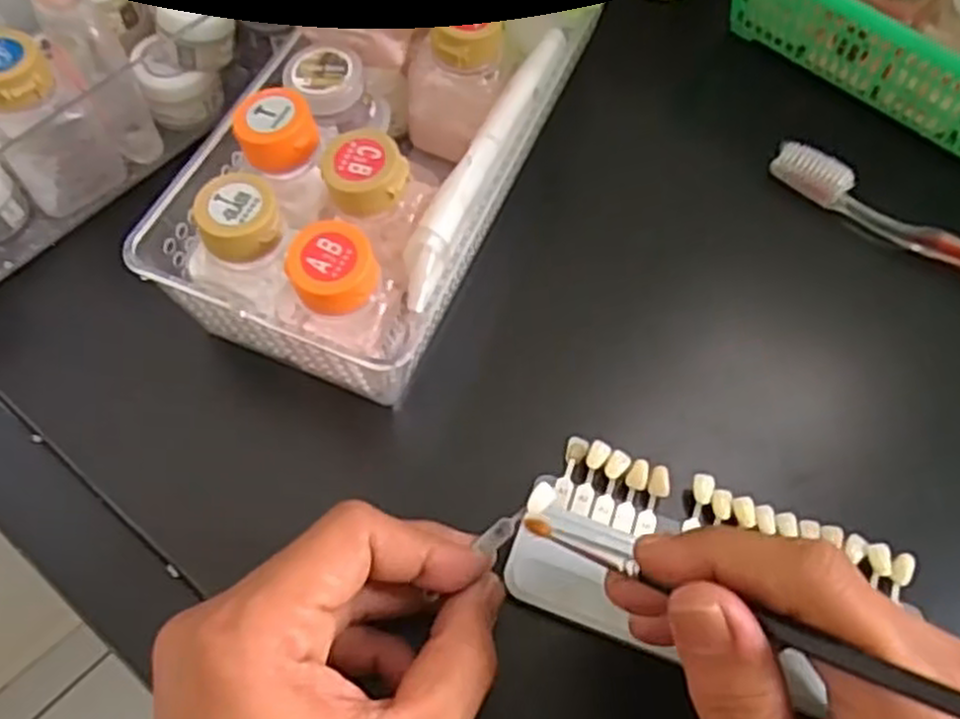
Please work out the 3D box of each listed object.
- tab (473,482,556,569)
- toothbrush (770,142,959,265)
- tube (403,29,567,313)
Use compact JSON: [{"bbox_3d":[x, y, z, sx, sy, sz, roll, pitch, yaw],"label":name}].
[{"bbox_3d":[0.014,0.055,0.273,0.032,0.004,0.009,-43,71,-3],"label":"tab"},{"bbox_3d":[0.220,-0.048,0.362,0.186,0.017,0.021,34,66,15],"label":"toothbrush"},{"bbox_3d":[0.001,-0.082,0.317,0.015,0.016,0.141,22,63,9],"label":"tube"}]

